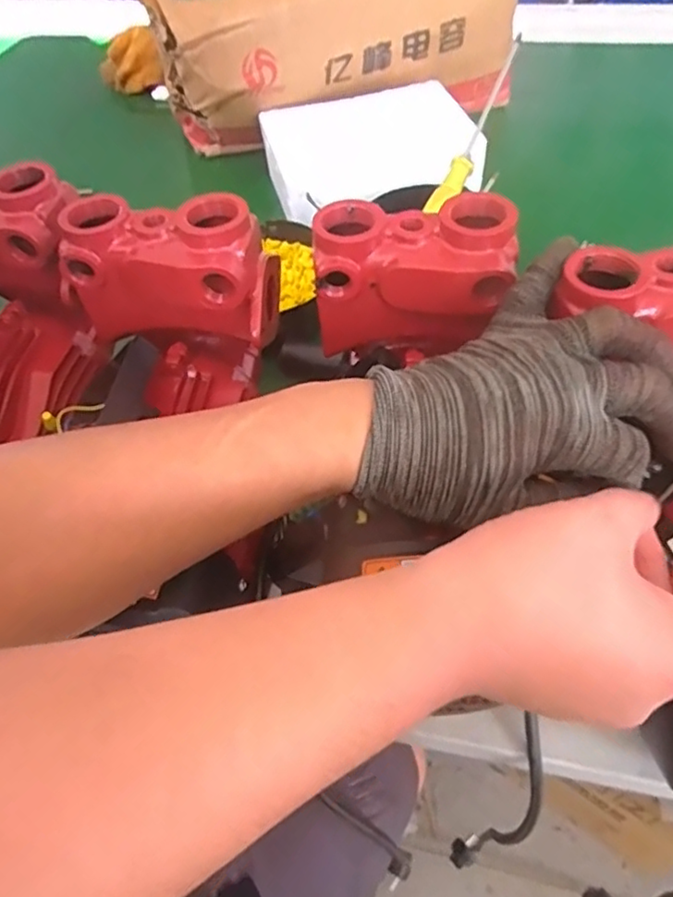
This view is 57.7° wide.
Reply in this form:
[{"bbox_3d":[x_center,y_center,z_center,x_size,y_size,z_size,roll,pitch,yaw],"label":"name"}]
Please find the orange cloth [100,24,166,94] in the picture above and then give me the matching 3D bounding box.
[{"bbox_3d":[-0.300,-0.564,0.890,0.092,0.064,0.054,-23,55,-13],"label":"orange cloth"}]

